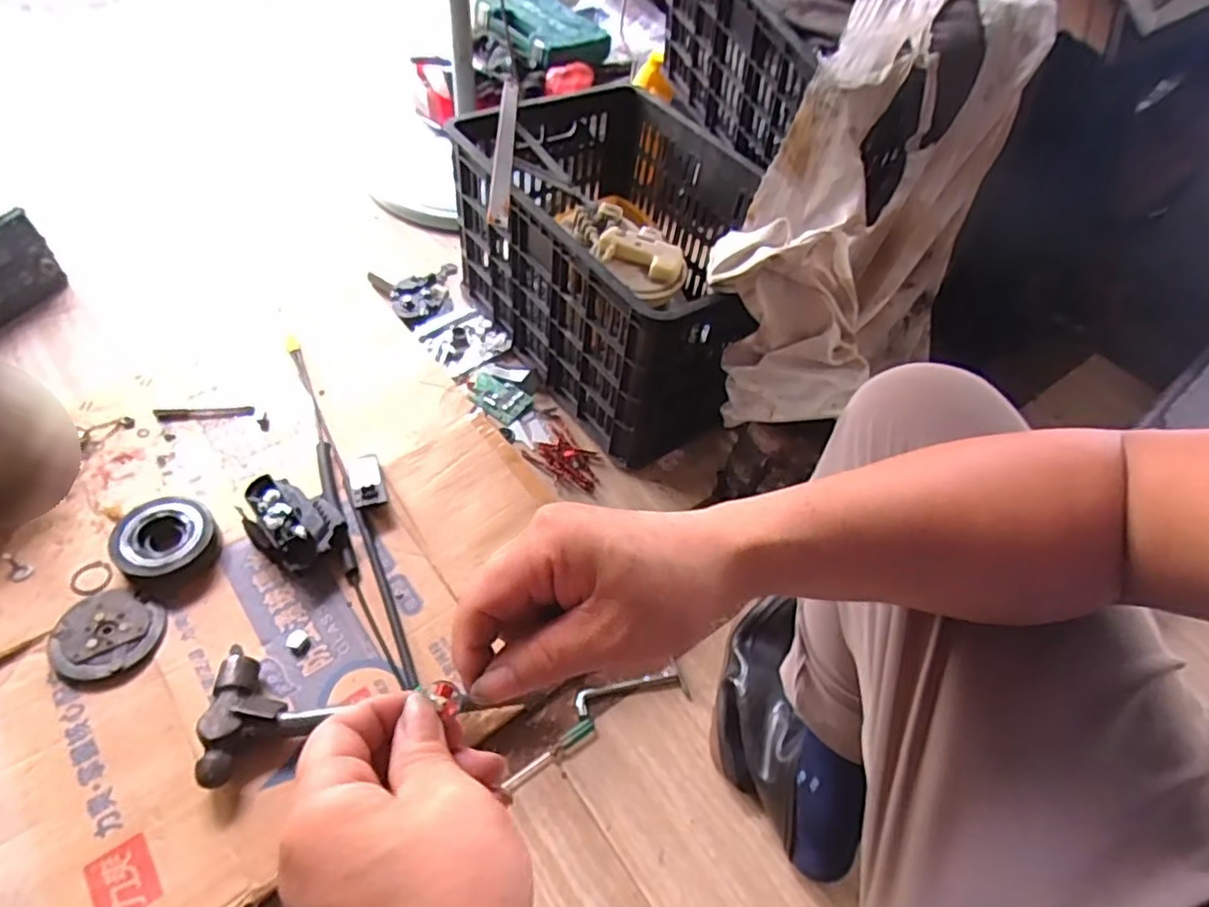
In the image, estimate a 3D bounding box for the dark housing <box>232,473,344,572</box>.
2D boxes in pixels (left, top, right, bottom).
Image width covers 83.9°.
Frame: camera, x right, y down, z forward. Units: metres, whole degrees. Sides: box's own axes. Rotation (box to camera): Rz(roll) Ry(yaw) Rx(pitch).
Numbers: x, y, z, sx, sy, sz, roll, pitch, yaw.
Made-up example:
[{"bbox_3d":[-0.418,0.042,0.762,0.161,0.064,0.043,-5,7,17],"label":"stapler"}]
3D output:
[{"bbox_3d":[-0.368,0.081,0.793,0.119,0.066,0.085,36,56,20],"label":"dark housing"}]

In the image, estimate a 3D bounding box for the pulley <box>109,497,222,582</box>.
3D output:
[{"bbox_3d":[-0.512,0.101,0.779,0.109,0.046,0.103,-21,57,-18],"label":"pulley"}]

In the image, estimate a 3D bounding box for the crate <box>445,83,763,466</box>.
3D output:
[{"bbox_3d":[0.047,-0.301,1.007,0.397,0.277,0.521,-31,61,-24],"label":"crate"}]

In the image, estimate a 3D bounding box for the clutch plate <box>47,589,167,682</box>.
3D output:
[{"bbox_3d":[-0.532,0.193,0.718,0.099,0.015,0.094,4,51,-4],"label":"clutch plate"}]

